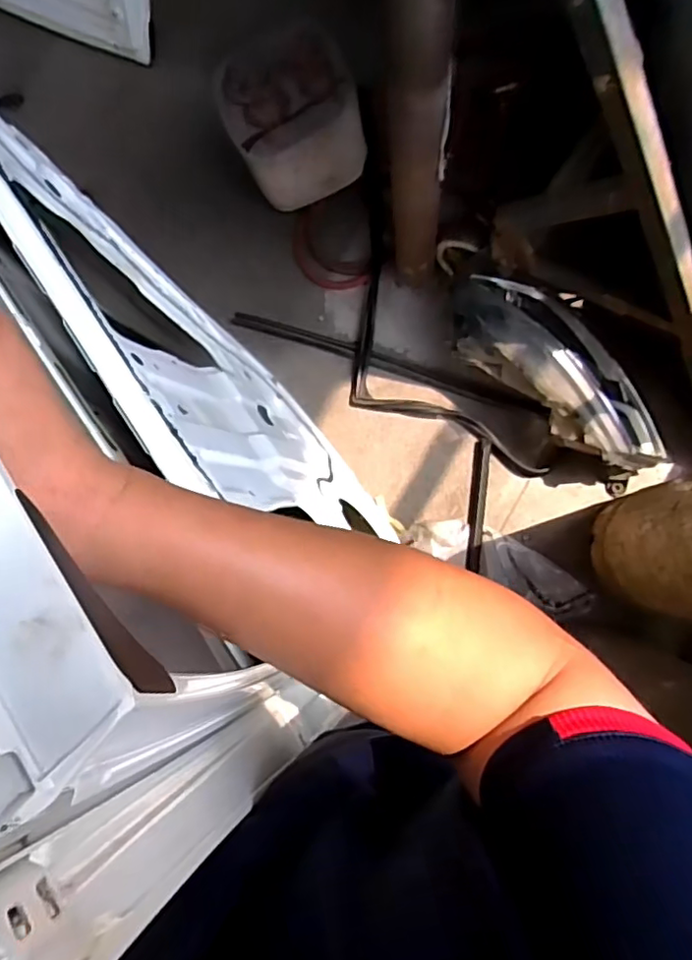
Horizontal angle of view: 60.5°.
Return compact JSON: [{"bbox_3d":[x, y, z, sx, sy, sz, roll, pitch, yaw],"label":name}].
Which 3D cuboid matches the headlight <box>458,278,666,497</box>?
[{"bbox_3d":[0.452,-0.215,1.278,0.244,0.203,0.554,-36,82,2],"label":"headlight"}]

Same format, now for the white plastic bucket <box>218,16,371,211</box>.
[{"bbox_3d":[-0.115,-0.791,1.314,0.281,0.250,0.233,-21,83,5],"label":"white plastic bucket"}]

